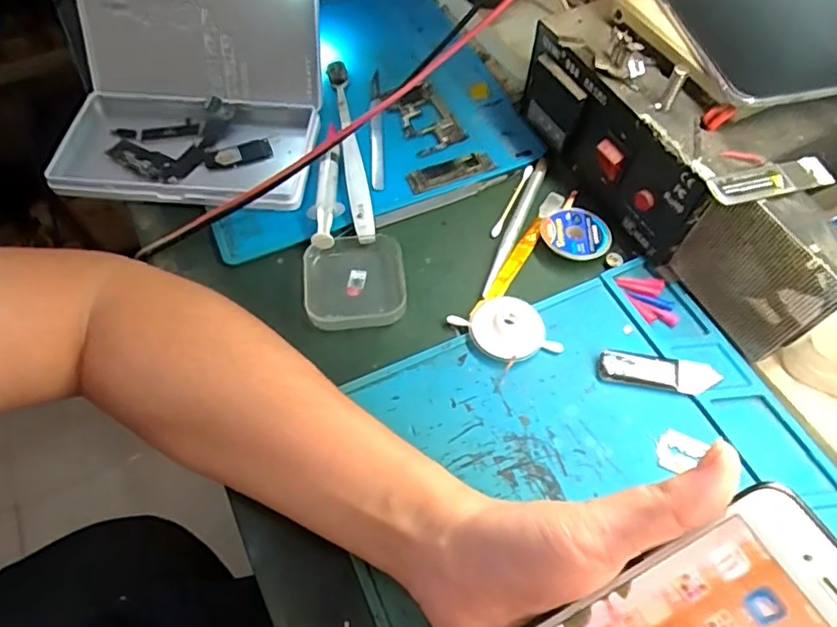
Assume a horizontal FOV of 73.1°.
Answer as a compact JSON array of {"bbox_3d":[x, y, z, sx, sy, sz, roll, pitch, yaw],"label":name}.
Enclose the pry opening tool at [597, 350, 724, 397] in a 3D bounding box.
[{"bbox_3d":[0.138,0.035,0.326,0.066,0.007,0.019,8,60,6],"label":"pry opening tool"}]

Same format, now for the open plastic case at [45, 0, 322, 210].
[{"bbox_3d":[-0.170,-0.164,0.405,0.192,0.090,0.158,3,60,3],"label":"open plastic case"}]

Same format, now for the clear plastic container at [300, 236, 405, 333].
[{"bbox_3d":[-0.041,-0.023,0.360,0.064,0.018,0.065,-9,60,-3],"label":"clear plastic container"}]

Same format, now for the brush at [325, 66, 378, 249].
[{"bbox_3d":[-0.050,-0.122,0.415,0.015,0.020,0.169,-10,60,-4],"label":"brush"}]

